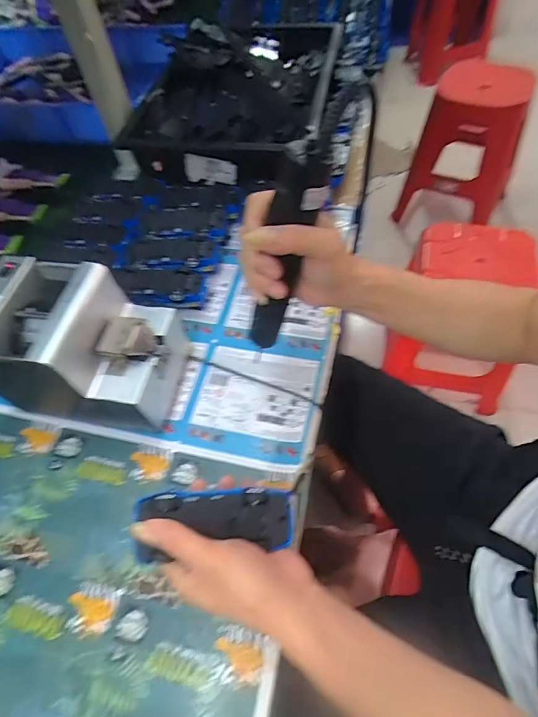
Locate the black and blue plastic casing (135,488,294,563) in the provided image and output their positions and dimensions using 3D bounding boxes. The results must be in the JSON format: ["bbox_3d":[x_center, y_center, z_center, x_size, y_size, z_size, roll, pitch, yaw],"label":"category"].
[{"bbox_3d":[-0.041,0.133,0.326,0.128,0.013,0.050,7,56,-19],"label":"black and blue plastic casing"}]

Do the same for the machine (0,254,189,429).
[{"bbox_3d":[-0.202,-0.010,0.442,0.180,0.146,0.137,11,60,13],"label":"machine"}]

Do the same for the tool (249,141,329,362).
[{"bbox_3d":[0.010,-0.071,0.342,0.029,0.207,0.028,6,50,-7],"label":"tool"}]

